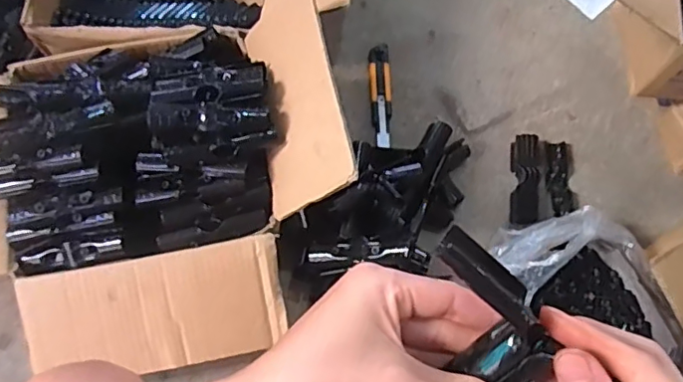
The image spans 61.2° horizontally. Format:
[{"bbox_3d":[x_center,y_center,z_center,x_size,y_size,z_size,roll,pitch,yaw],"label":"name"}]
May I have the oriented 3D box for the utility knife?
[{"bbox_3d":[0.062,-0.146,0.901,0.032,0.021,0.174,-2,71,-2],"label":"utility knife"}]

